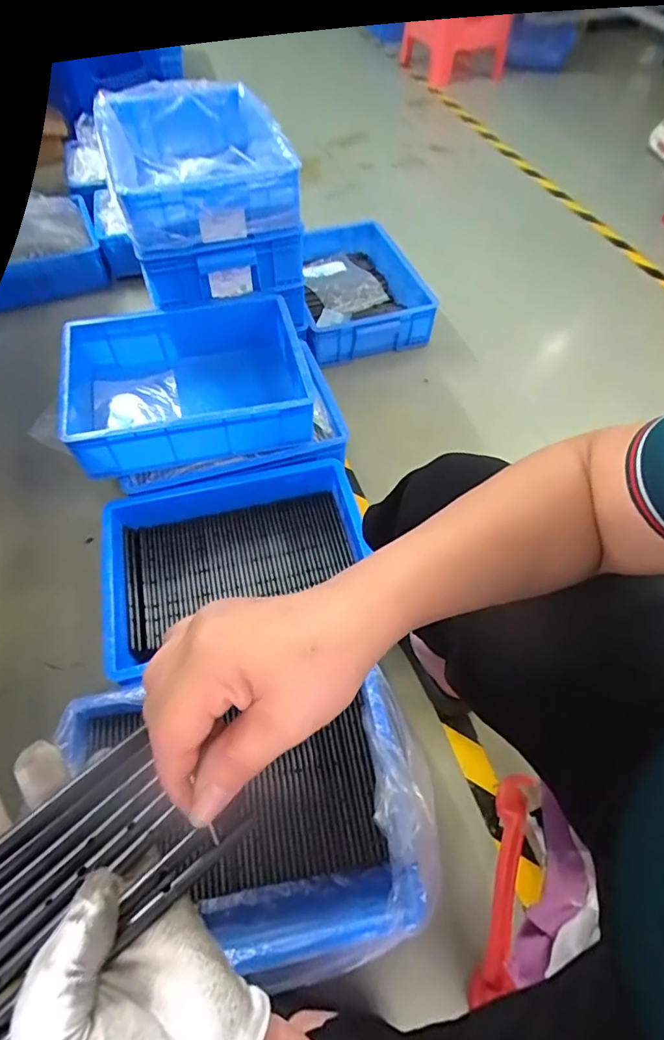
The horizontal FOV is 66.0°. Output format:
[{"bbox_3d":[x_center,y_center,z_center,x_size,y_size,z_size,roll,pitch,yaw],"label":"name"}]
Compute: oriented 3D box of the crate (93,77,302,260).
[{"bbox_3d":[-0.265,-0.706,1.020,0.323,0.129,0.474,-17,59,-11],"label":"crate"}]

